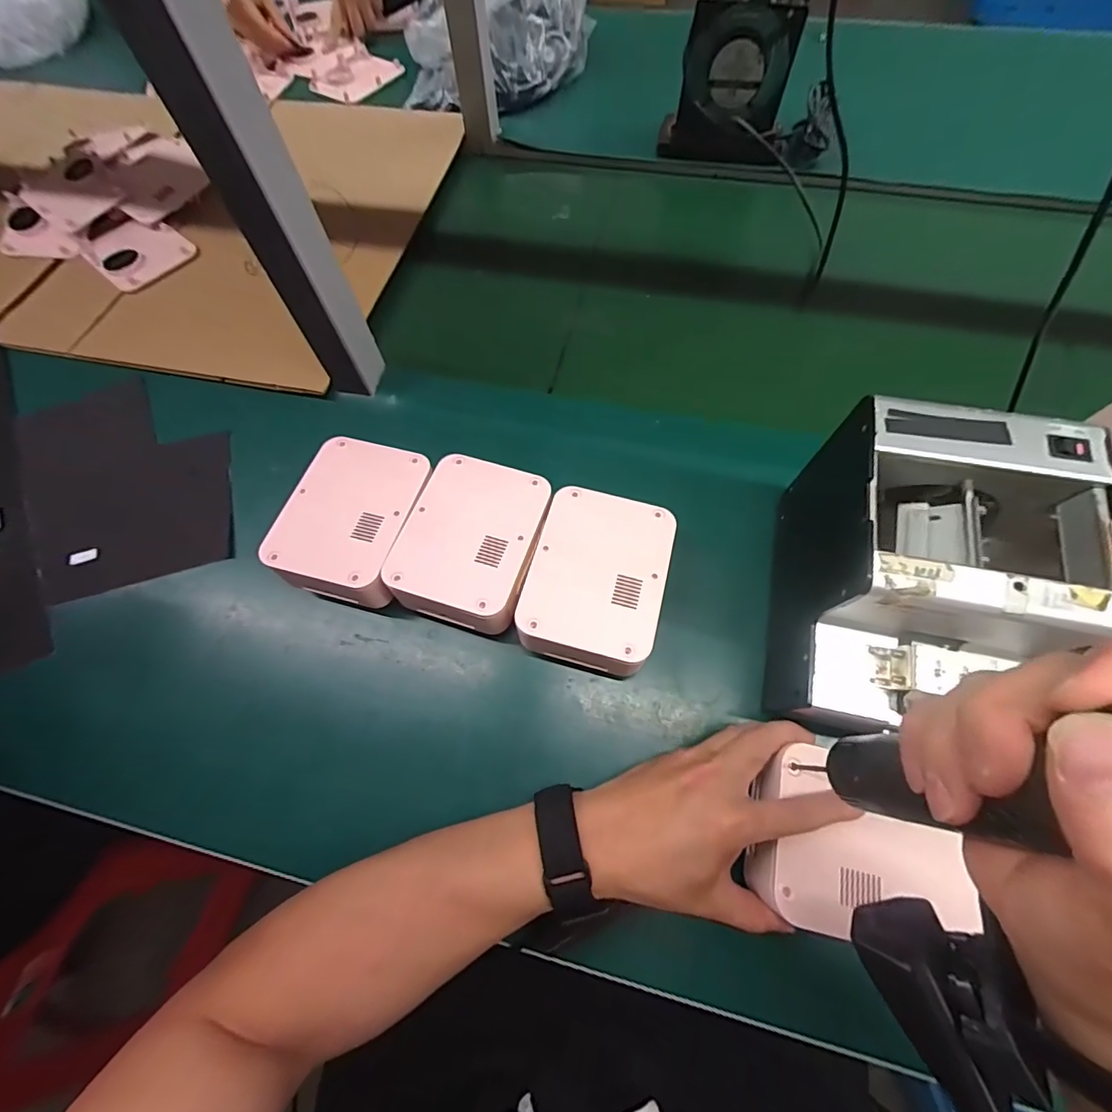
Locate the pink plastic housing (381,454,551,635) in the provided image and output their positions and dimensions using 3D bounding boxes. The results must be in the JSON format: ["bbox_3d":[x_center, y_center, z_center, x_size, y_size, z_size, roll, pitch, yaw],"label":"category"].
[{"bbox_3d":[-0.065,-0.008,0.398,0.101,0.066,0.130,14,68,8],"label":"pink plastic housing"}]

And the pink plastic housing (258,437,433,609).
[{"bbox_3d":[-0.165,-0.025,0.411,0.101,0.065,0.133,14,68,8],"label":"pink plastic housing"}]

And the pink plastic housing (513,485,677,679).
[{"bbox_3d":[0.032,0.023,0.381,0.096,0.061,0.133,14,68,8],"label":"pink plastic housing"}]

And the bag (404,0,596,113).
[{"bbox_3d":[-0.067,-0.749,0.670,0.319,0.150,0.184,-22,67,-7],"label":"bag"}]

